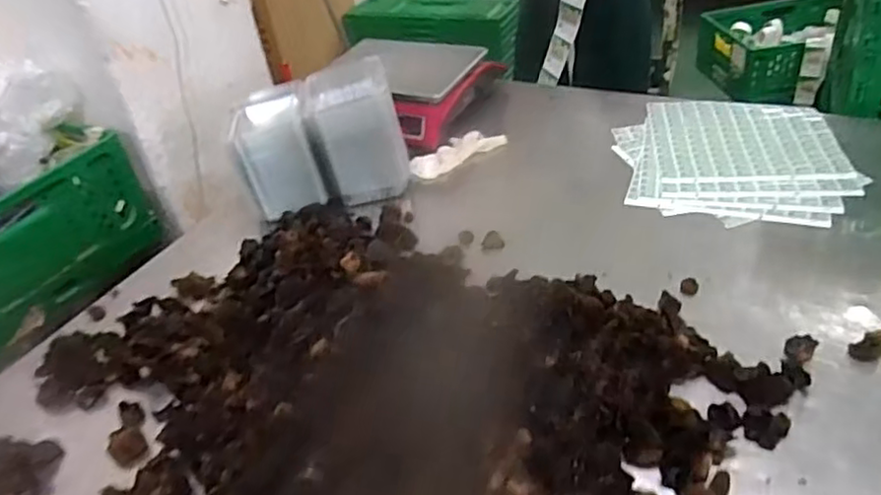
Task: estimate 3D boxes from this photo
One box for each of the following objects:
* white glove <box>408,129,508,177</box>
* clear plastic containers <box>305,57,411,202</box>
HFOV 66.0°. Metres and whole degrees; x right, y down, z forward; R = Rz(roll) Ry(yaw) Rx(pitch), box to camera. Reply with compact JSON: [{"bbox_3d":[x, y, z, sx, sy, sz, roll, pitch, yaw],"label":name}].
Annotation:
[{"bbox_3d":[0.028,-0.176,1.244,0.189,0.029,0.071,-28,41,-26],"label":"white glove"},{"bbox_3d":[-0.147,-0.195,1.166,0.158,0.183,0.178,-14,37,-10],"label":"clear plastic containers"}]

